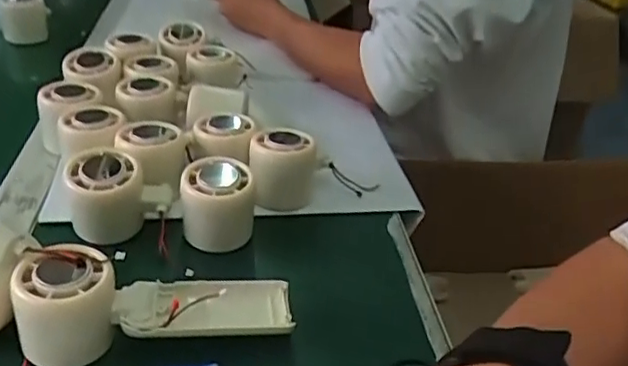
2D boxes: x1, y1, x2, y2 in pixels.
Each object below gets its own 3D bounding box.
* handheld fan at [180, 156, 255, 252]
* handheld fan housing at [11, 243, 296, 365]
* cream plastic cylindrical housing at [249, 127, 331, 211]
[{"bbox_3d":[-0.075,0.019,0.481,0.055,0.067,0.049,-2,30,-12],"label":"handheld fan"},{"bbox_3d":[-0.097,0.077,0.384,0.160,0.054,0.048,4,29,-19],"label":"handheld fan housing"},{"bbox_3d":[-0.023,-0.011,0.538,0.055,0.062,0.057,14,32,15],"label":"cream plastic cylindrical housing"}]

